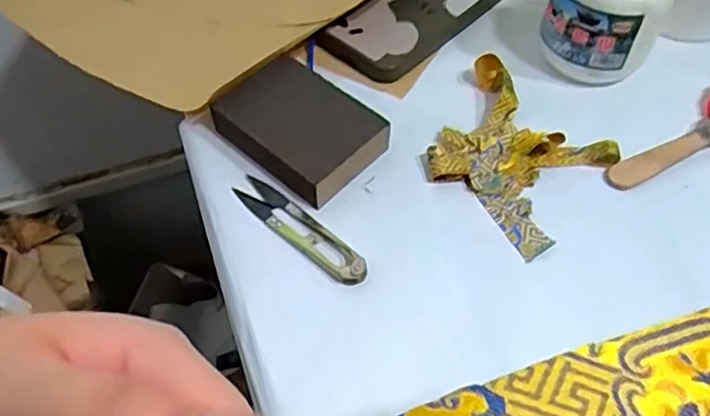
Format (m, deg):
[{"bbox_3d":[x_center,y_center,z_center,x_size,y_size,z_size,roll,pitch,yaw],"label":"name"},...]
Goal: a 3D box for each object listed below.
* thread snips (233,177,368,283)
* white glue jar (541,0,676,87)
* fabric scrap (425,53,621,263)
[{"bbox_3d":[-0.033,0.012,0.378,0.102,0.013,0.020,36,62,23],"label":"thread snips"},{"bbox_3d":[0.172,-0.137,0.431,0.071,0.094,0.066,0,54,0],"label":"white glue jar"},{"bbox_3d":[0.099,-0.039,0.407,0.100,0.020,0.117,-38,62,-24],"label":"fabric scrap"}]

